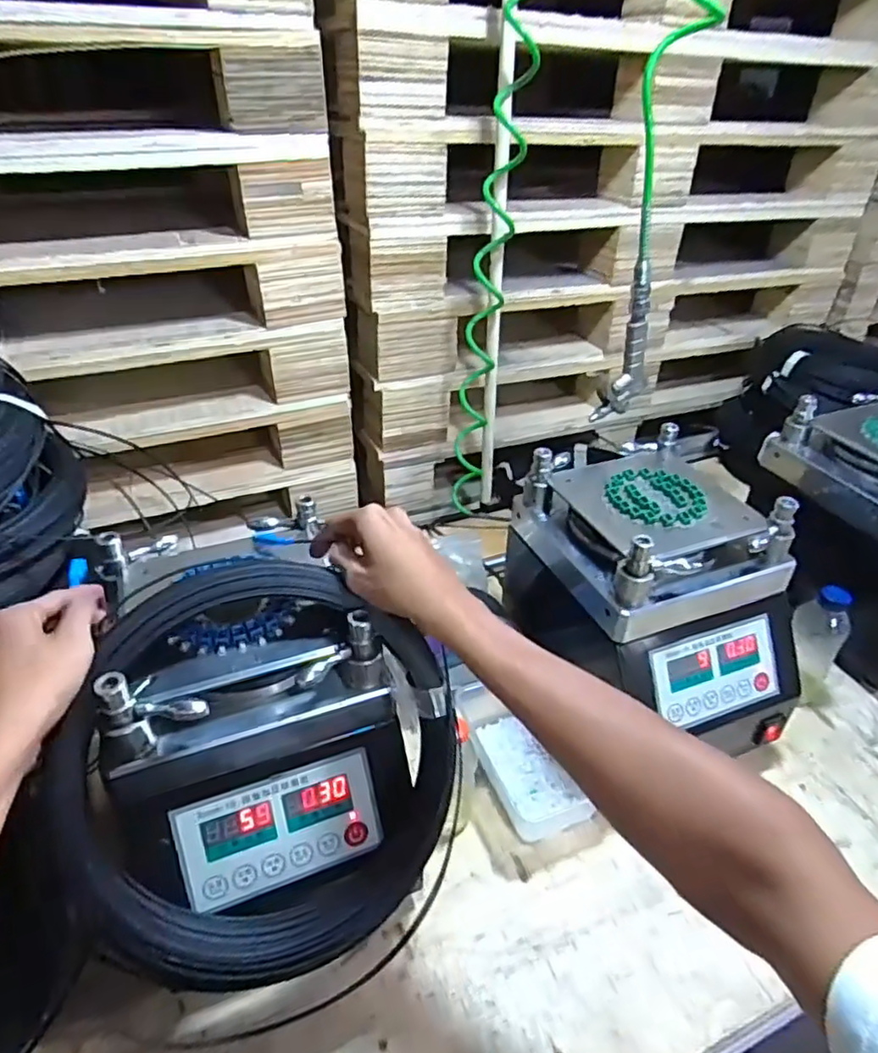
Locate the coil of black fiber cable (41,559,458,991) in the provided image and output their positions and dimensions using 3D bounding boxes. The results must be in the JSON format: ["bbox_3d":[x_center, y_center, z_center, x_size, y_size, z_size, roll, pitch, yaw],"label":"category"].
[{"bbox_3d":[-0.127,0.187,0.478,0.291,0.314,0.042,-12,4,-17],"label":"coil of black fiber cable"}]

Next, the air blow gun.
[{"bbox_3d":[0.222,-0.211,0.748,0.034,0.163,0.070,23,42,27],"label":"air blow gun"}]

